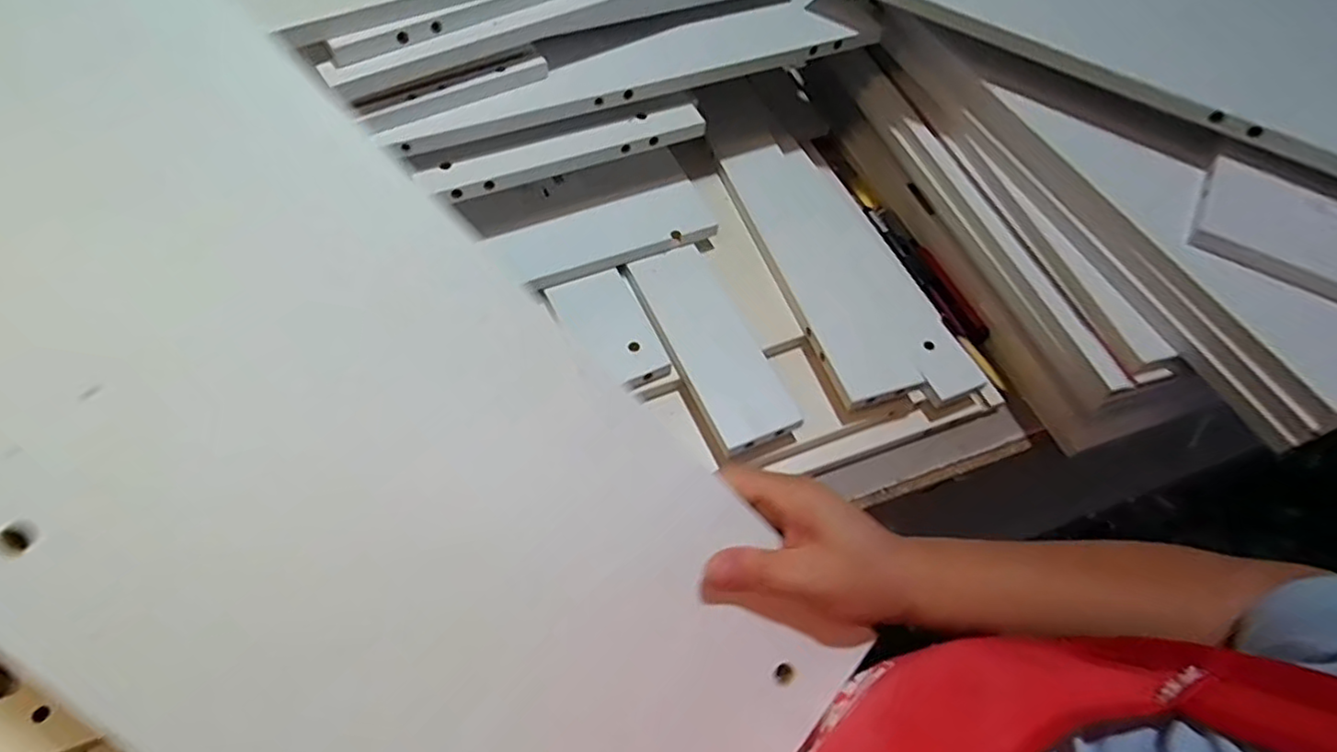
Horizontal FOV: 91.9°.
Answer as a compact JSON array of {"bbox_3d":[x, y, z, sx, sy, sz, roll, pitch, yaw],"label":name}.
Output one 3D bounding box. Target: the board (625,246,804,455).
[{"bbox_3d":[0.042,-0.037,0.650,0.082,0.017,0.237,-21,62,-16],"label":"board"}]

